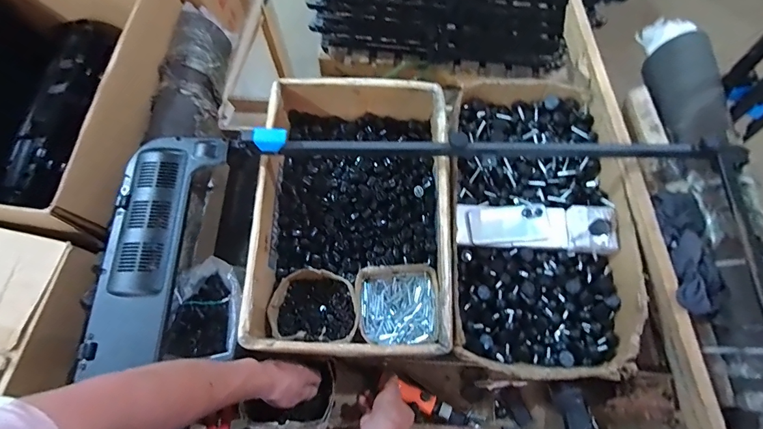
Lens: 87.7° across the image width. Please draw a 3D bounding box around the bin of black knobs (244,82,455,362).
[{"bbox_3d":[-0.041,-0.001,0.776,0.356,0.159,0.508,0,71,0],"label":"bin of black knobs"}]

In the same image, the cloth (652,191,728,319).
[{"bbox_3d":[0.532,0.058,0.691,0.086,0.048,0.231,5,71,2],"label":"cloth"}]

